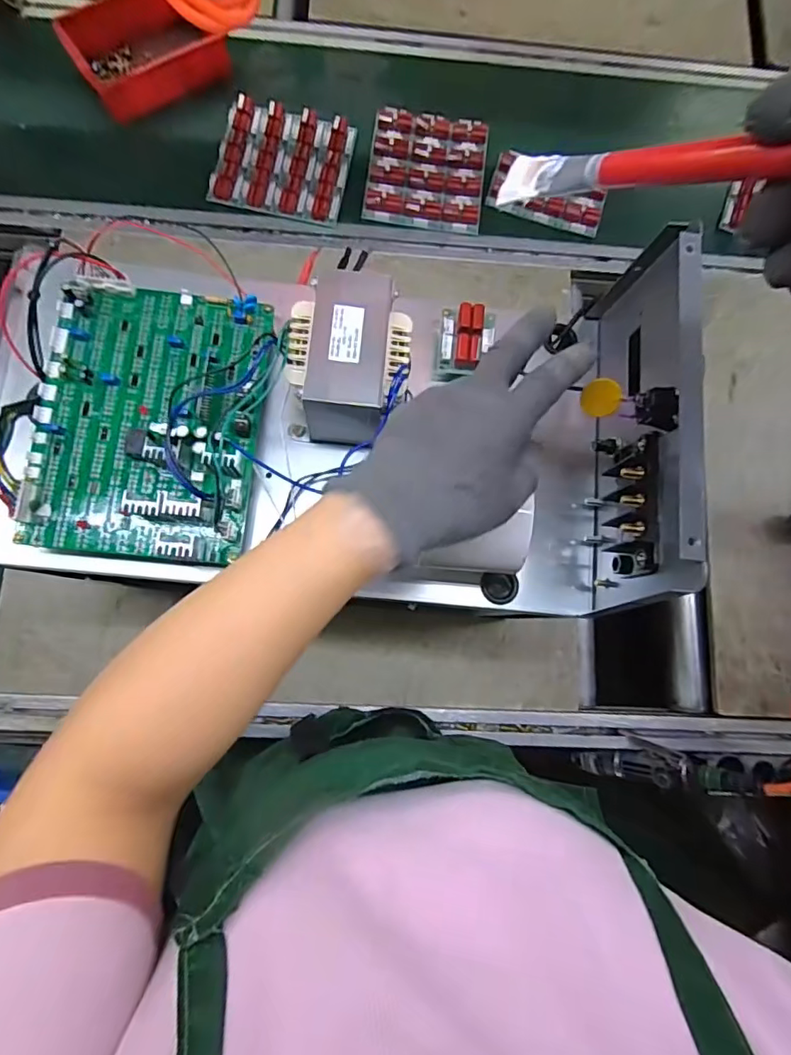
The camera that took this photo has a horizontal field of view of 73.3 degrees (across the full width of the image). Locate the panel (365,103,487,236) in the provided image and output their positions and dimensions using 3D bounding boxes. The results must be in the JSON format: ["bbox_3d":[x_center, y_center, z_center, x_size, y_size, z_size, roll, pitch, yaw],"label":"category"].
[{"bbox_3d":[0.045,-0.518,0.766,0.163,0.013,0.182,7,80,-2],"label":"panel"}]

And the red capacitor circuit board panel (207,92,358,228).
[{"bbox_3d":[-0.158,-0.516,0.750,0.179,0.017,0.162,8,80,-2],"label":"red capacitor circuit board panel"}]

